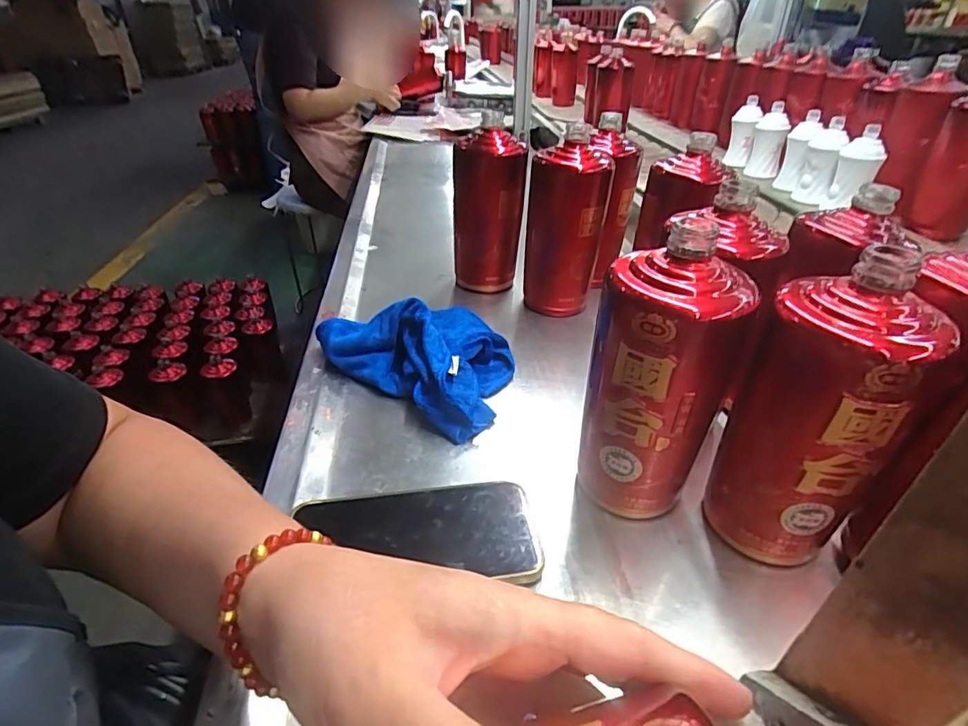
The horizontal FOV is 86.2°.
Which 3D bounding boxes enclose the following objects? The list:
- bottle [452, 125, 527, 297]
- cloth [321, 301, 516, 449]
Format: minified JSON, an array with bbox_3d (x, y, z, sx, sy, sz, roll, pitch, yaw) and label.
[{"bbox_3d":[0.005,-0.184,0.634,0.083,0.182,0.088,-1,35,0],"label":"bottle"},{"bbox_3d":[-0.052,-0.021,0.499,0.196,0.065,0.142,23,41,31],"label":"cloth"}]

